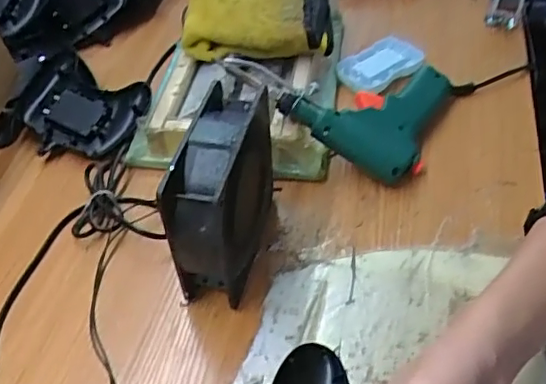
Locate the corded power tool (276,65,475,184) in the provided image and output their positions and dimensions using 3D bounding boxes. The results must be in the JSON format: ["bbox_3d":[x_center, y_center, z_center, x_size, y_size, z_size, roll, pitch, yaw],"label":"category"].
[{"bbox_3d":[0.100,-0.088,0.538,0.124,0.045,0.171,22,52,21],"label":"corded power tool"}]

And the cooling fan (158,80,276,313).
[{"bbox_3d":[-0.033,0.003,0.417,0.040,0.123,0.119,10,48,11],"label":"cooling fan"}]

